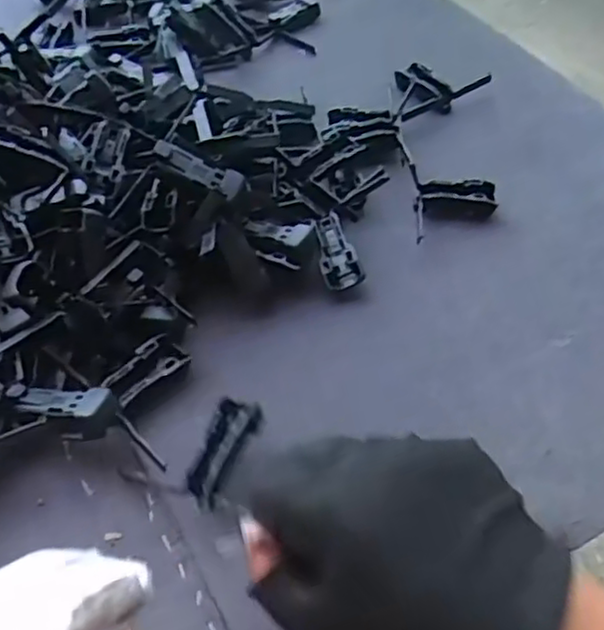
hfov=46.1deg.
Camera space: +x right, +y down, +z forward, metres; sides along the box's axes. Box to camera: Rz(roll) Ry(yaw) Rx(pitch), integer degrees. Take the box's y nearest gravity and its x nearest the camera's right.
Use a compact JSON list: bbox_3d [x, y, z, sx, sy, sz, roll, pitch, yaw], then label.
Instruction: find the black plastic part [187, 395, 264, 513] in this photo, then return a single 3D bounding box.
[{"bbox_3d":[-0.035,0.057,0.302,0.019,0.011,0.049,17,57,12],"label":"black plastic part"}]

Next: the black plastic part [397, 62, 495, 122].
[{"bbox_3d":[0.089,-0.162,0.507,0.082,0.015,0.046,-24,56,-20],"label":"black plastic part"}]

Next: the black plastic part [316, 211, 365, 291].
[{"bbox_3d":[0.019,-0.038,0.396,0.024,0.019,0.048,-12,66,-12],"label":"black plastic part"}]

